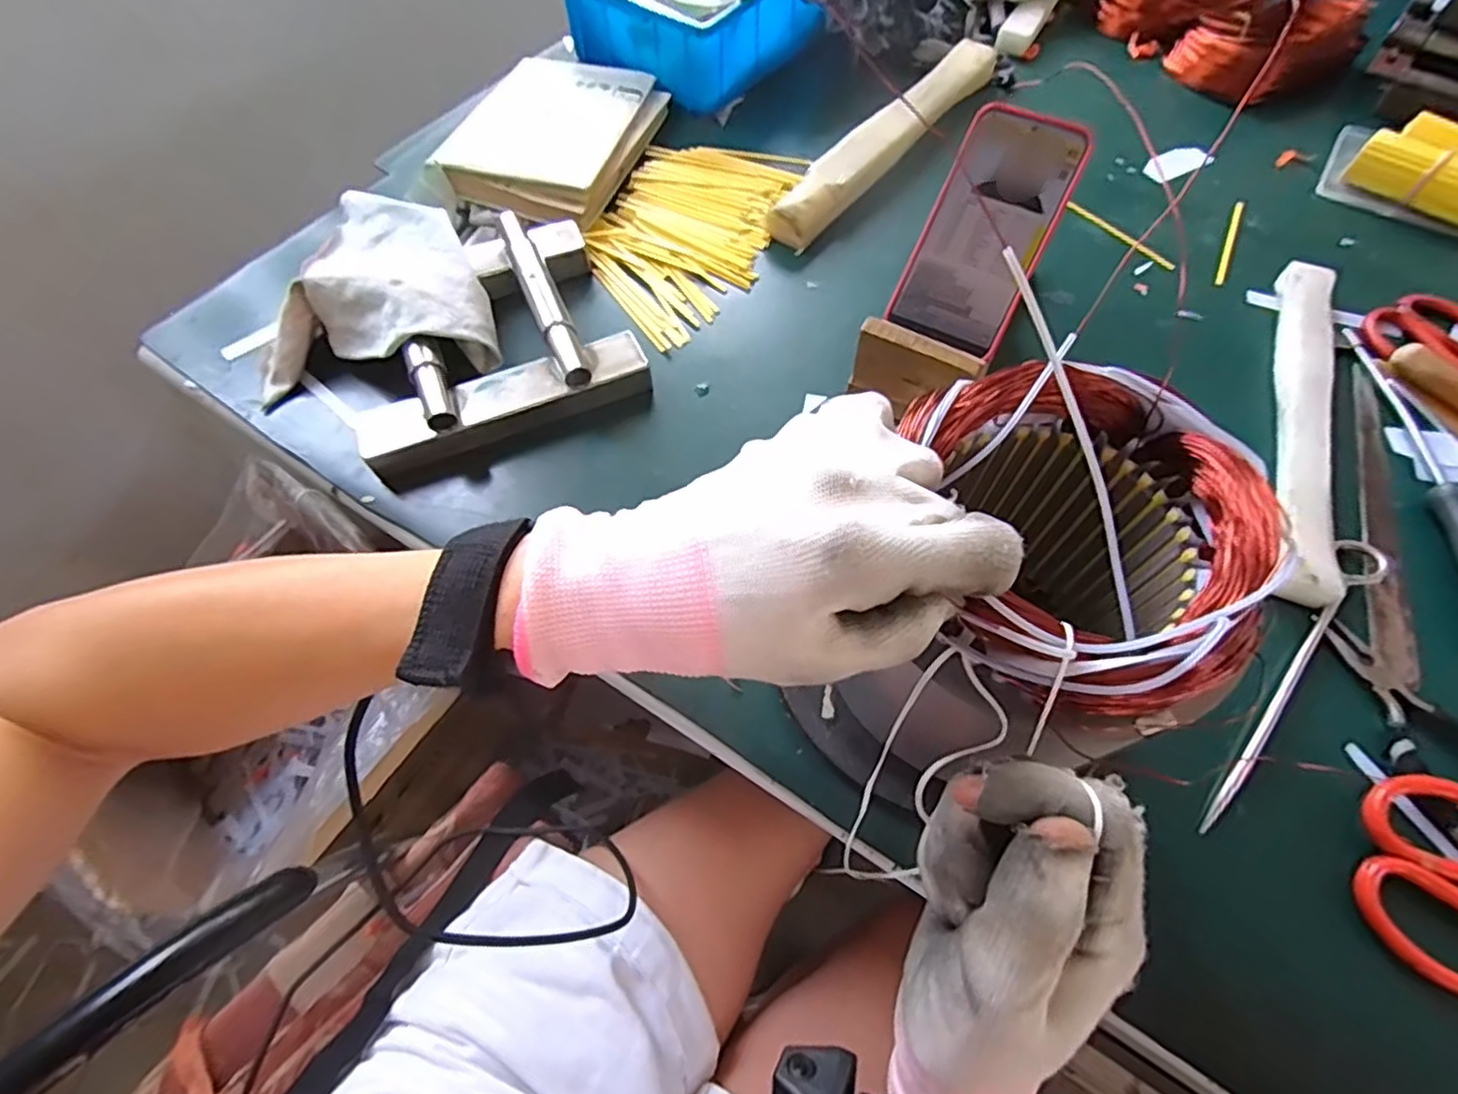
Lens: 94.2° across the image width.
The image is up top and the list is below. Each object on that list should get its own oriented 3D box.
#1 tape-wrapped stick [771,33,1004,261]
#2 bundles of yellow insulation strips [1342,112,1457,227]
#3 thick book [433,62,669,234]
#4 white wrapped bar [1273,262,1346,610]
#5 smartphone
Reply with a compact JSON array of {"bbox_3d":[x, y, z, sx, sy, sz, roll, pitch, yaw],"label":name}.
[{"bbox_3d":[0.151,-0.378,0.625,0.046,0.042,0.344,35,67,18],"label":"tape-wrapped stick"},{"bbox_3d":[0.600,-0.311,0.569,0.079,0.046,0.121,-34,66,-17],"label":"bundles of yellow insulation strips"},{"bbox_3d":[-0.158,-0.372,0.615,0.148,0.042,0.223,17,62,10],"label":"thick book"},{"bbox_3d":[0.397,-0.091,0.465,0.033,0.021,0.298,19,63,11],"label":"white wrapped bar"},{"bbox_3d":[0.180,-0.221,0.473,0.081,0.015,0.162,26,99,14],"label":"smartphone"}]

